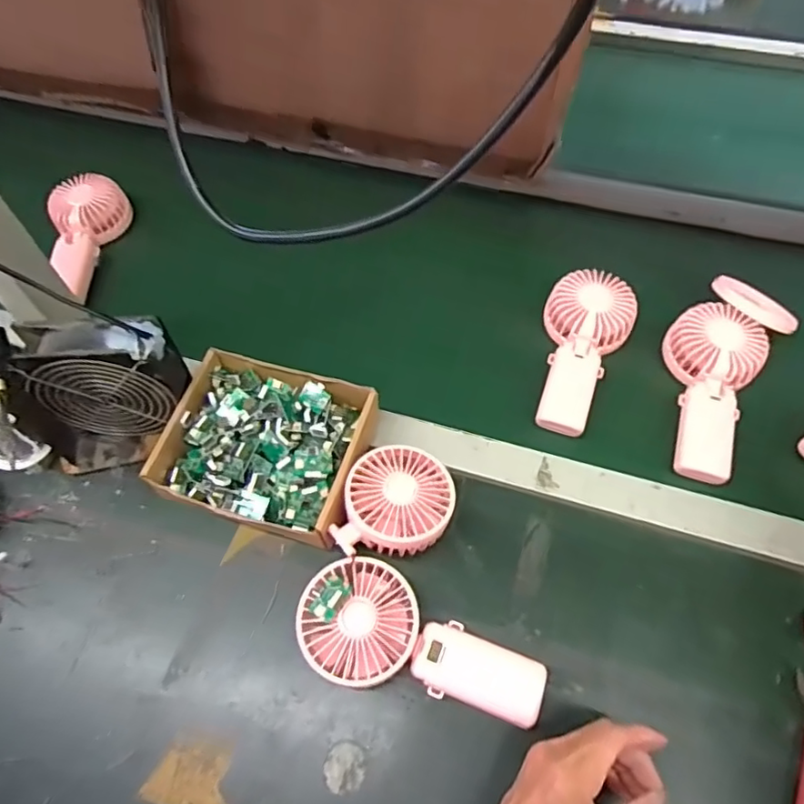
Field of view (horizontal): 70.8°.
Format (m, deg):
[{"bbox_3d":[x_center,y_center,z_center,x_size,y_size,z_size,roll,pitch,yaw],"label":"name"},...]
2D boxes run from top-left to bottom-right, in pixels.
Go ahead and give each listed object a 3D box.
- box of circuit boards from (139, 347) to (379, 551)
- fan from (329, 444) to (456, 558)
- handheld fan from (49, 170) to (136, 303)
[{"bbox_3d":[-0.116,0.040,0.509,0.167,0.063,0.145,14,60,10],"label":"box of circuit boards"},{"bbox_3d":[-0.002,0.087,0.475,0.086,0.058,0.094,-1,59,2],"label":"fan"},{"bbox_3d":[-0.393,-0.199,0.691,0.078,0.052,0.159,3,72,6],"label":"handheld fan"}]

